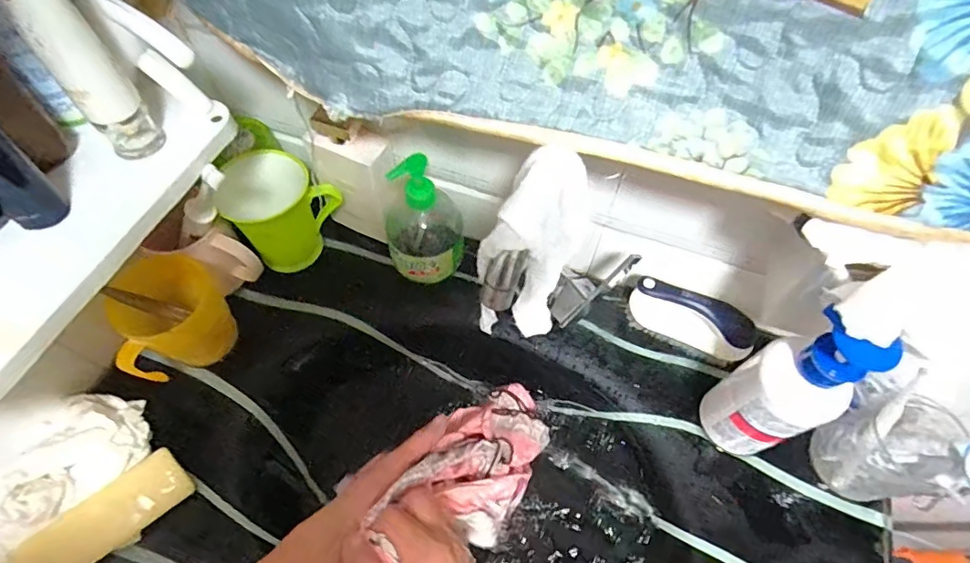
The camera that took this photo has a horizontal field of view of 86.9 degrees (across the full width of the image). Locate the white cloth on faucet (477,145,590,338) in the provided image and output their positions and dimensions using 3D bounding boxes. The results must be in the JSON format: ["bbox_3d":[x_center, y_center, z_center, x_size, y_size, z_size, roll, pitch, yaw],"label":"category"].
[{"bbox_3d":[0.035,-0.023,0.386,0.067,0.120,0.101,21,62,11],"label":"white cloth on faucet"}]

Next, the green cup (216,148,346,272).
[{"bbox_3d":[-0.234,-0.083,0.589,0.111,0.109,0.086,-39,67,-21],"label":"green cup"}]

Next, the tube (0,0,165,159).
[{"bbox_3d":[-0.272,-0.150,0.340,0.039,0.159,0.043,-35,66,-19],"label":"tube"}]

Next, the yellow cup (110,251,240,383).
[{"bbox_3d":[-0.317,0.043,0.527,0.075,0.124,0.111,38,66,19],"label":"yellow cup"}]

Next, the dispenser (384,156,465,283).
[{"bbox_3d":[-0.067,-0.062,0.542,0.083,0.146,0.069,2,60,0],"label":"dispenser"}]

